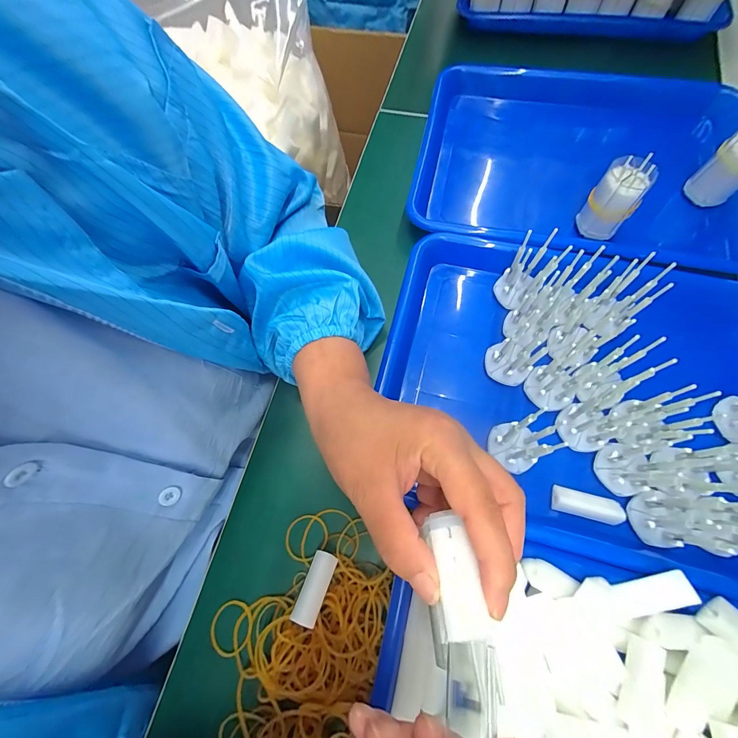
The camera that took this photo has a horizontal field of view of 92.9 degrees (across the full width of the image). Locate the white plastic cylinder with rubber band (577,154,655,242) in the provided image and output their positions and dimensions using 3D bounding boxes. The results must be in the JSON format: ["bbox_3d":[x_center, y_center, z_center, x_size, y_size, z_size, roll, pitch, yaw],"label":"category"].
[{"bbox_3d":[0.223,-0.152,0.327,0.039,0.072,0.046,36,75,14],"label":"white plastic cylinder with rubber band"}]

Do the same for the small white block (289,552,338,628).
[{"bbox_3d":[-0.038,0.156,0.252,0.017,0.019,0.045,19,71,9],"label":"small white block"}]

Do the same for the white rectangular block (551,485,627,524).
[{"bbox_3d":[0.162,0.102,0.263,0.047,0.016,0.018,13,71,7],"label":"white rectangular block"}]

